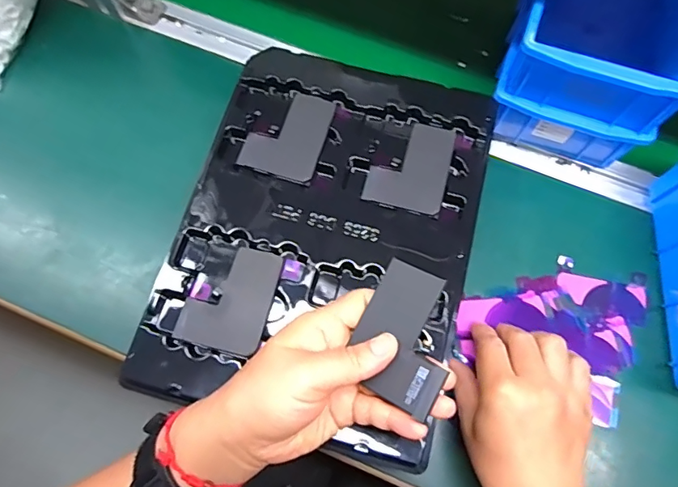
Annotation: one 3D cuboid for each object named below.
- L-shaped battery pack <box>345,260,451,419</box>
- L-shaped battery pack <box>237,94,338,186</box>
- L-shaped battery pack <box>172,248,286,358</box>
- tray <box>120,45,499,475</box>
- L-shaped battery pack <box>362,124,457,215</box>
[{"bbox_3d":[0.040,0.053,0.281,0.057,0.004,0.075,25,81,23],"label":"L-shaped battery pack"},{"bbox_3d":[-0.040,-0.088,0.388,0.059,0.004,0.076,16,71,4],"label":"L-shaped battery pack"},{"bbox_3d":[-0.077,0.039,0.346,0.058,0.005,0.075,16,71,4],"label":"L-shaped battery pack"},{"bbox_3d":[-0.009,-0.008,0.359,0.210,0.017,0.280,15,72,4],"label":"tray"},{"bbox_3d":[0.058,-0.062,0.379,0.058,0.004,0.077,17,71,4],"label":"L-shaped battery pack"}]

